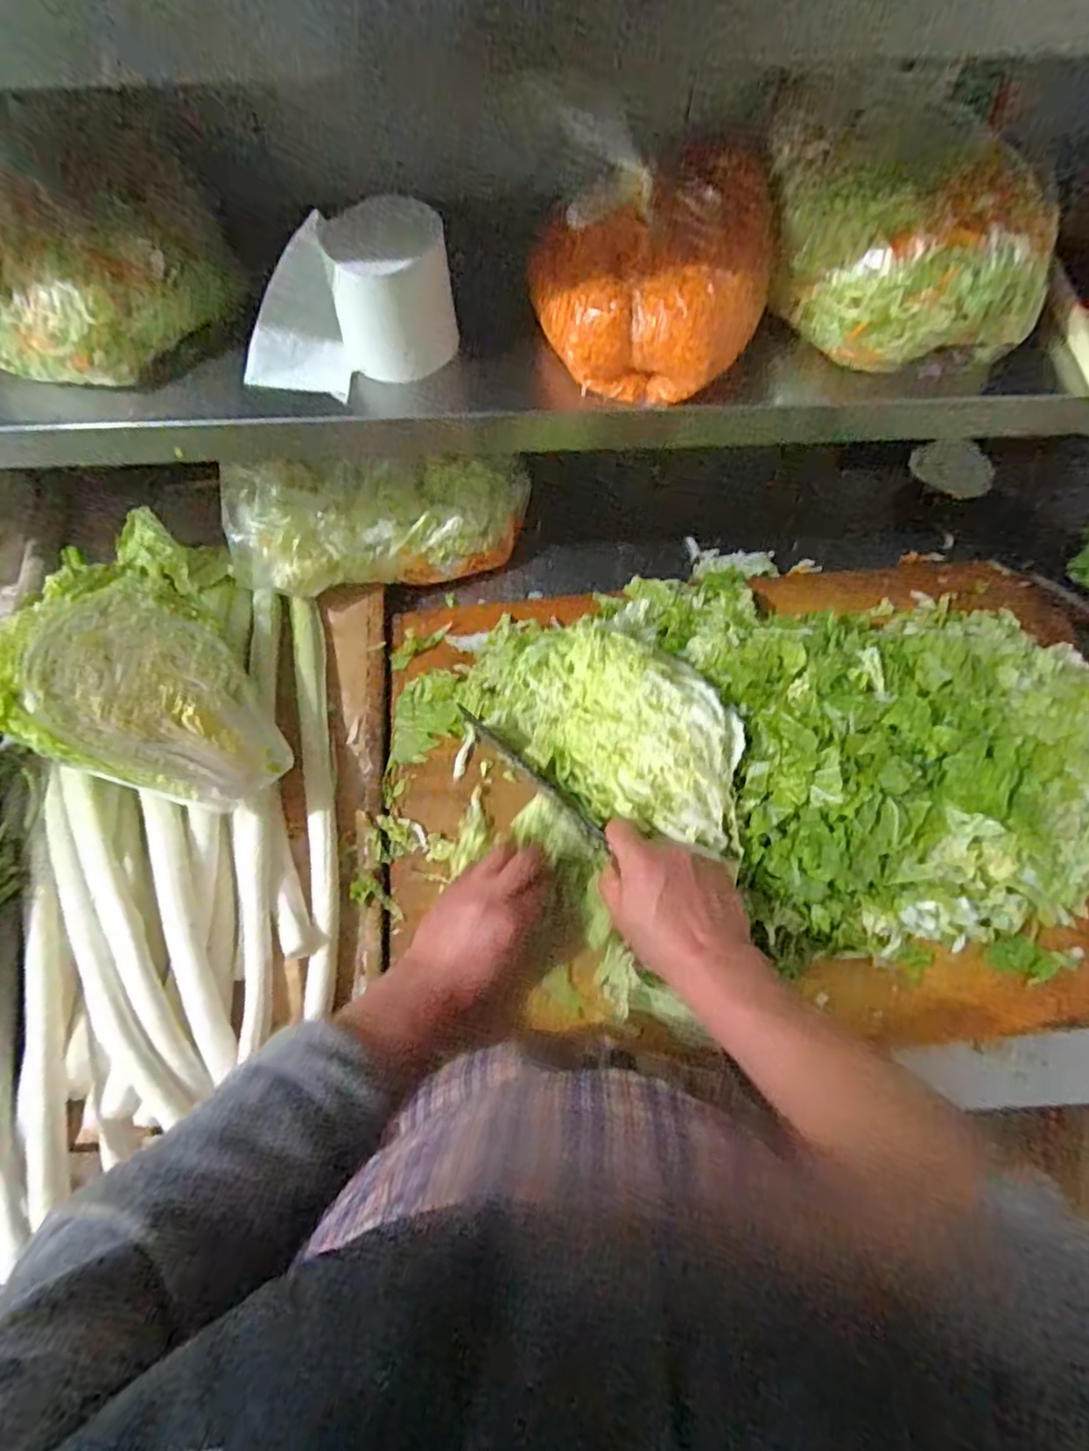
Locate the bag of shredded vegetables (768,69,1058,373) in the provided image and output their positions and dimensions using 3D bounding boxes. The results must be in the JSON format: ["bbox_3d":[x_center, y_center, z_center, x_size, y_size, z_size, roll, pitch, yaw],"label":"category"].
[{"bbox_3d":[0.275,-0.373,0.485,0.200,0.105,0.166,0,67,0],"label":"bag of shredded vegetables"}]

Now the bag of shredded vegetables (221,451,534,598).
[{"bbox_3d":[-0.159,-0.216,0.679,0.315,0.121,0.100,-12,67,-20],"label":"bag of shredded vegetables"}]

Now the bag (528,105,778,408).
[{"bbox_3d":[0.084,-0.362,0.498,0.179,0.097,0.196,17,68,7],"label":"bag"}]

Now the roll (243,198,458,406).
[{"bbox_3d":[-0.152,-0.320,0.495,0.162,0.107,0.080,1,67,0],"label":"roll"}]

